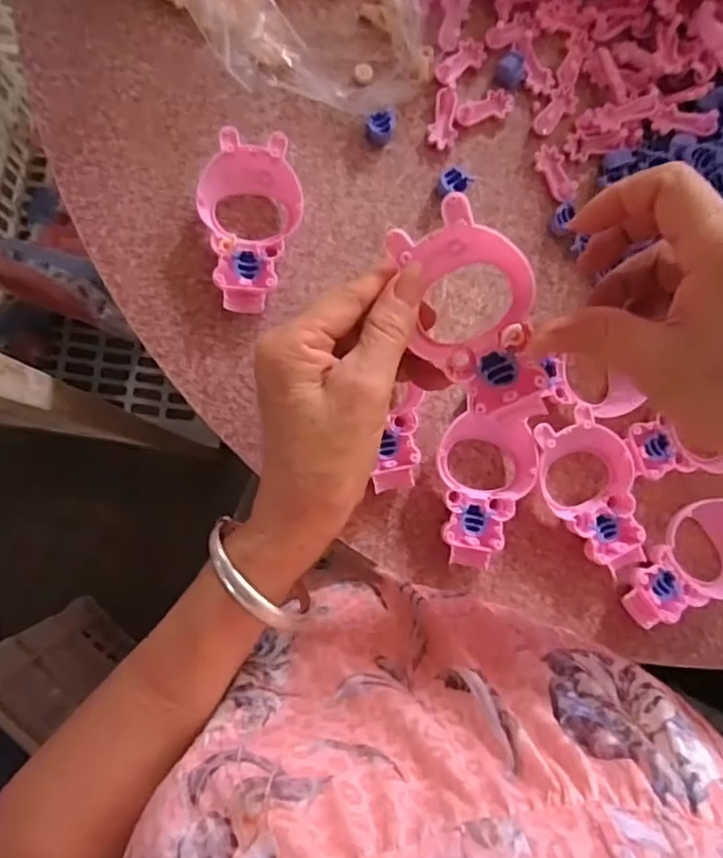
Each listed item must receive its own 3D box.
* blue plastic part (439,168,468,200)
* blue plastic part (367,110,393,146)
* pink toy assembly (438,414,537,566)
[{"bbox_3d":[0.057,-0.157,0.375,0.017,0.015,0.014,-13,88,-7],"label":"blue plastic part"},{"bbox_3d":[0.012,-0.193,0.373,0.016,0.015,0.017,0,86,-6],"label":"blue plastic part"},{"bbox_3d":[0.076,0.036,0.358,0.059,0.021,0.088,-4,87,-6],"label":"pink toy assembly"}]

